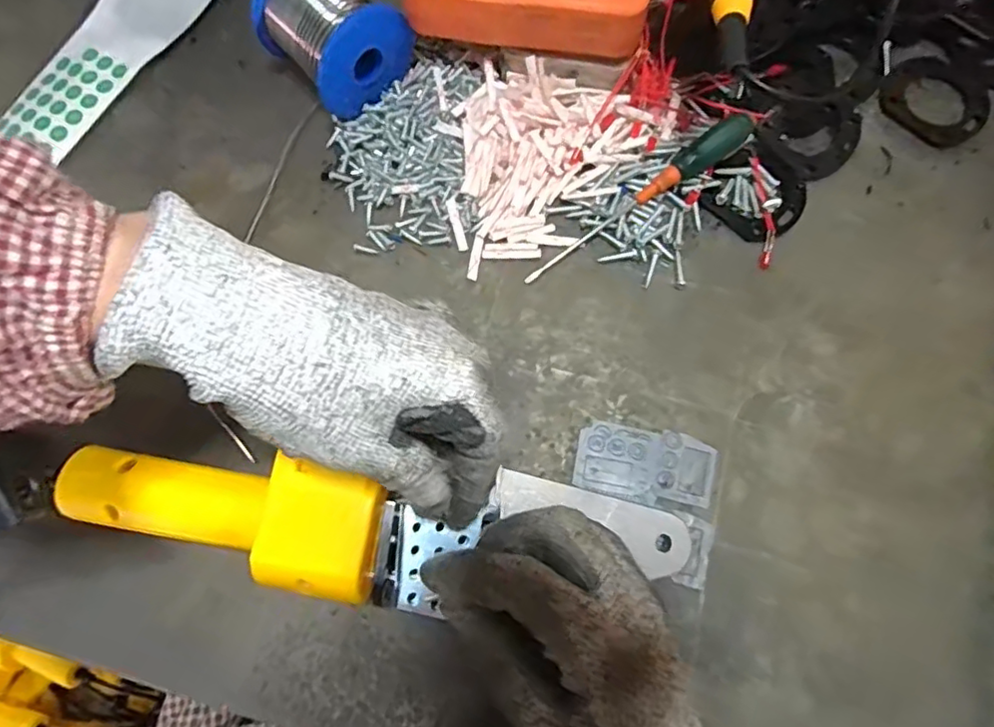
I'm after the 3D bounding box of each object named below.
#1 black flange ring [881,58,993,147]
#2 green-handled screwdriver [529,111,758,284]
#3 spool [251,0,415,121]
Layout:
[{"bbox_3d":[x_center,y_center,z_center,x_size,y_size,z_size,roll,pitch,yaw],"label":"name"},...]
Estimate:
[{"bbox_3d":[0.258,-0.156,0.346,0.051,0.004,0.058,-43,79,-8],"label":"black flange ring"},{"bbox_3d":[0.077,-0.090,0.321,0.144,0.023,0.014,-33,78,-6],"label":"green-handled screwdriver"},{"bbox_3d":[-0.094,-0.186,0.327,0.069,0.053,0.069,0,76,1],"label":"spool"}]

